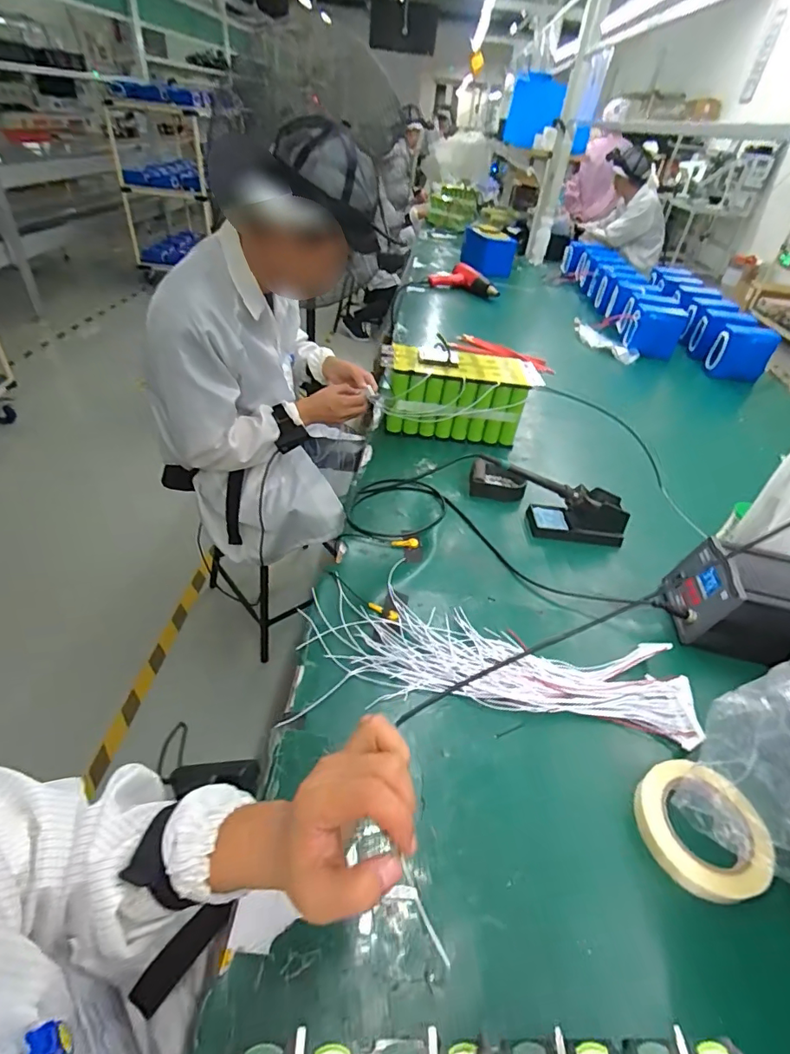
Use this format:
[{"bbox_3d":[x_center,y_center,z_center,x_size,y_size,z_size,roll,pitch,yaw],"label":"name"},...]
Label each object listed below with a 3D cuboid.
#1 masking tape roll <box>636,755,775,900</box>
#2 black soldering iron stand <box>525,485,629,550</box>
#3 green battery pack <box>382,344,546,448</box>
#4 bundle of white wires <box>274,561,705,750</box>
[{"bbox_3d":[0.300,0.290,0.484,0.105,0.030,0.116,-13,44,-23],"label":"masking tape roll"},{"bbox_3d":[0.311,-0.020,0.845,0.153,0.075,0.071,5,40,-2],"label":"black soldering iron stand"},{"bbox_3d":[0.133,-0.276,1.054,0.318,0.165,0.123,6,40,-1],"label":"green battery pack"},{"bbox_3d":[0.124,0.168,0.611,0.455,0.019,0.166,4,40,-3],"label":"bundle of white wires"}]

